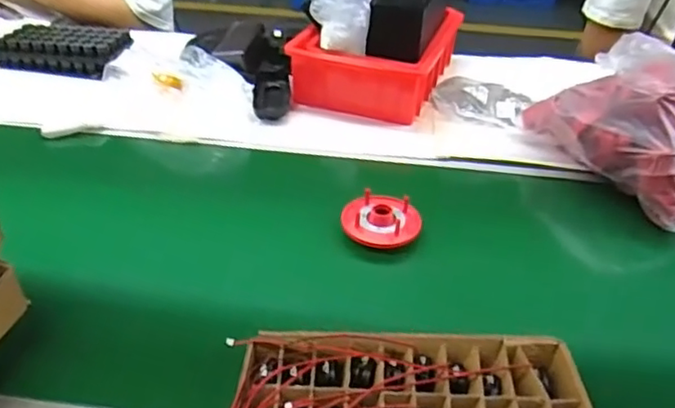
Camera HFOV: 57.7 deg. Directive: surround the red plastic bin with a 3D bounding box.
[{"bbox_3d":[0.058,-0.228,0.945,0.204,0.078,0.263,13,37,15],"label":"red plastic bin"}]

